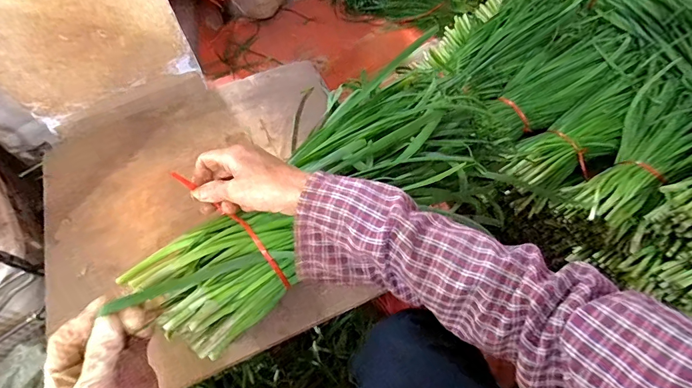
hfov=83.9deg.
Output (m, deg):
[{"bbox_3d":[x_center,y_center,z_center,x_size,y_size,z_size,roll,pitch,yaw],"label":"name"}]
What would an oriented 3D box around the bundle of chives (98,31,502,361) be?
[{"bbox_3d":[-0.006,-0.010,0.435,0.205,0.072,0.448,38,61,24],"label":"bundle of chives"}]

